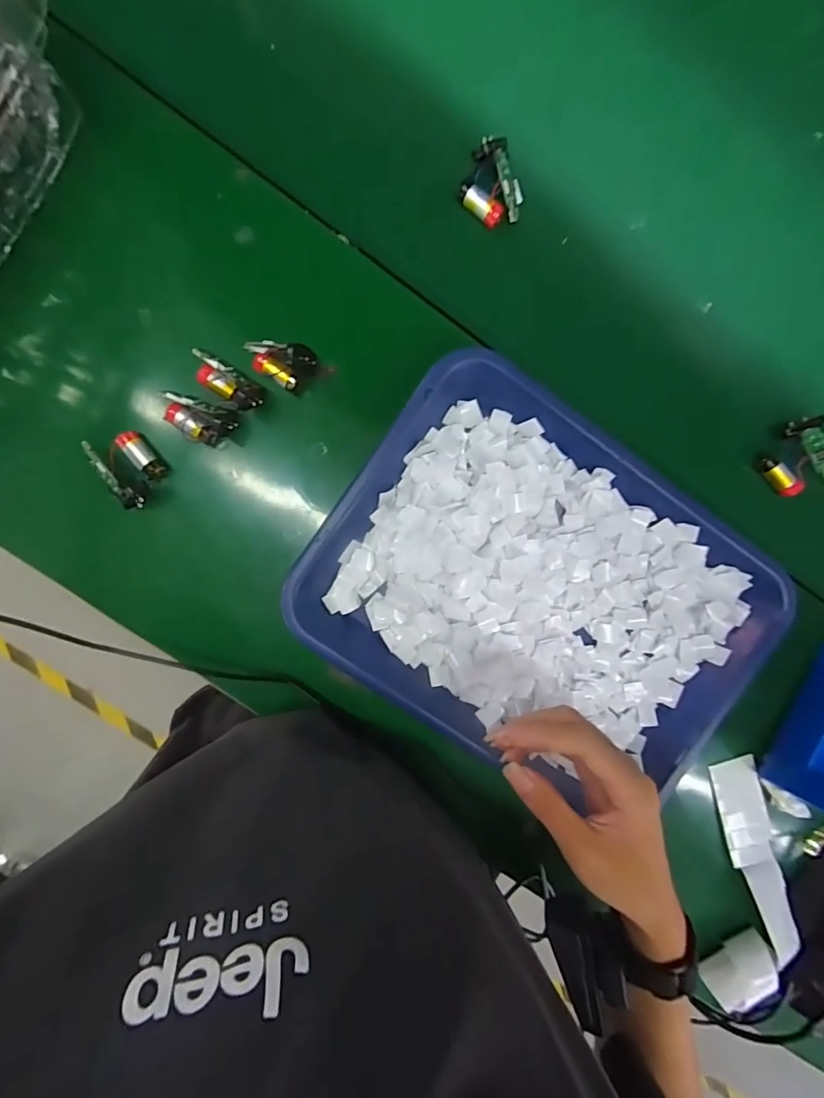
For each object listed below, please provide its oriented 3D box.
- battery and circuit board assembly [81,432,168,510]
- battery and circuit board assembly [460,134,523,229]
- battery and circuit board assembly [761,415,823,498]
[{"bbox_3d":[-0.204,-0.059,0.347,0.034,0.027,0.051,-33,96,1],"label":"battery and circuit board assembly"},{"bbox_3d":[0.059,-0.268,0.350,0.044,0.019,0.050,-28,96,1],"label":"battery and circuit board assembly"},{"bbox_3d":[0.308,-0.073,0.376,0.043,0.031,0.058,-12,96,-1],"label":"battery and circuit board assembly"}]

